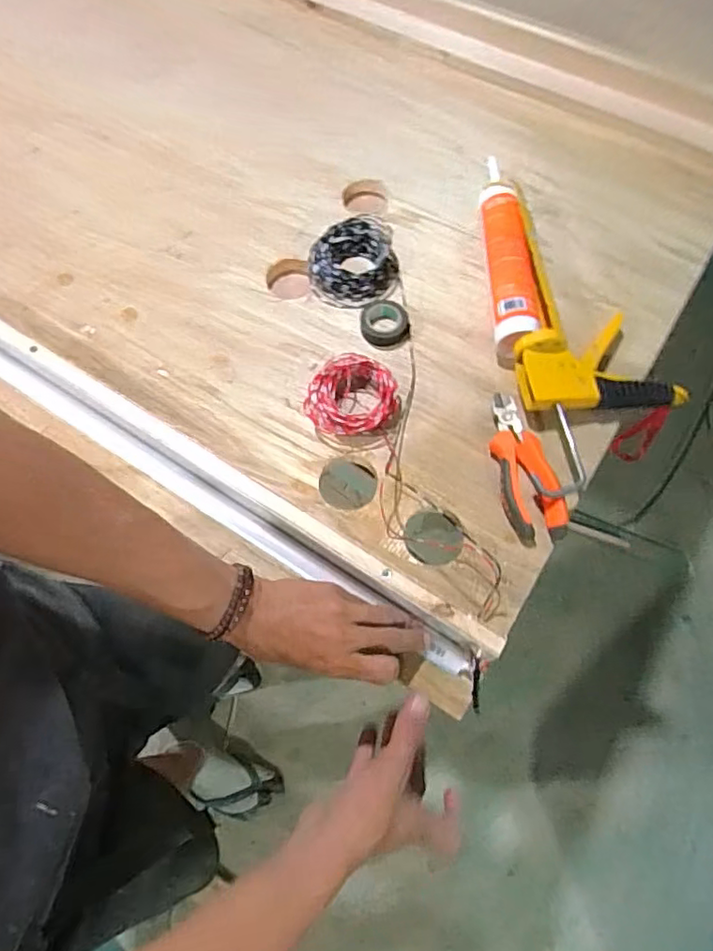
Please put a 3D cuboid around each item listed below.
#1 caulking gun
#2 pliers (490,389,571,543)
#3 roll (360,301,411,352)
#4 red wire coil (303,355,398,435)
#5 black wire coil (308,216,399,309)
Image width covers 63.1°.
[{"bbox_3d":[0.214,-0.229,0.636,0.170,0.055,0.356,-9,64,-2],"label":"caulking gun"},{"bbox_3d":[0.159,-0.009,0.559,0.049,0.022,0.148,-10,64,-2],"label":"pliers"},{"bbox_3d":[0.032,-0.165,0.635,0.053,0.013,0.056,-1,64,2],"label":"roll"},{"bbox_3d":[-0.004,-0.077,0.588,0.083,0.031,0.083,-1,64,2],"label":"red wire coil"},{"bbox_3d":[-0.005,-0.239,0.655,0.097,0.041,0.094,-1,64,2],"label":"black wire coil"}]

